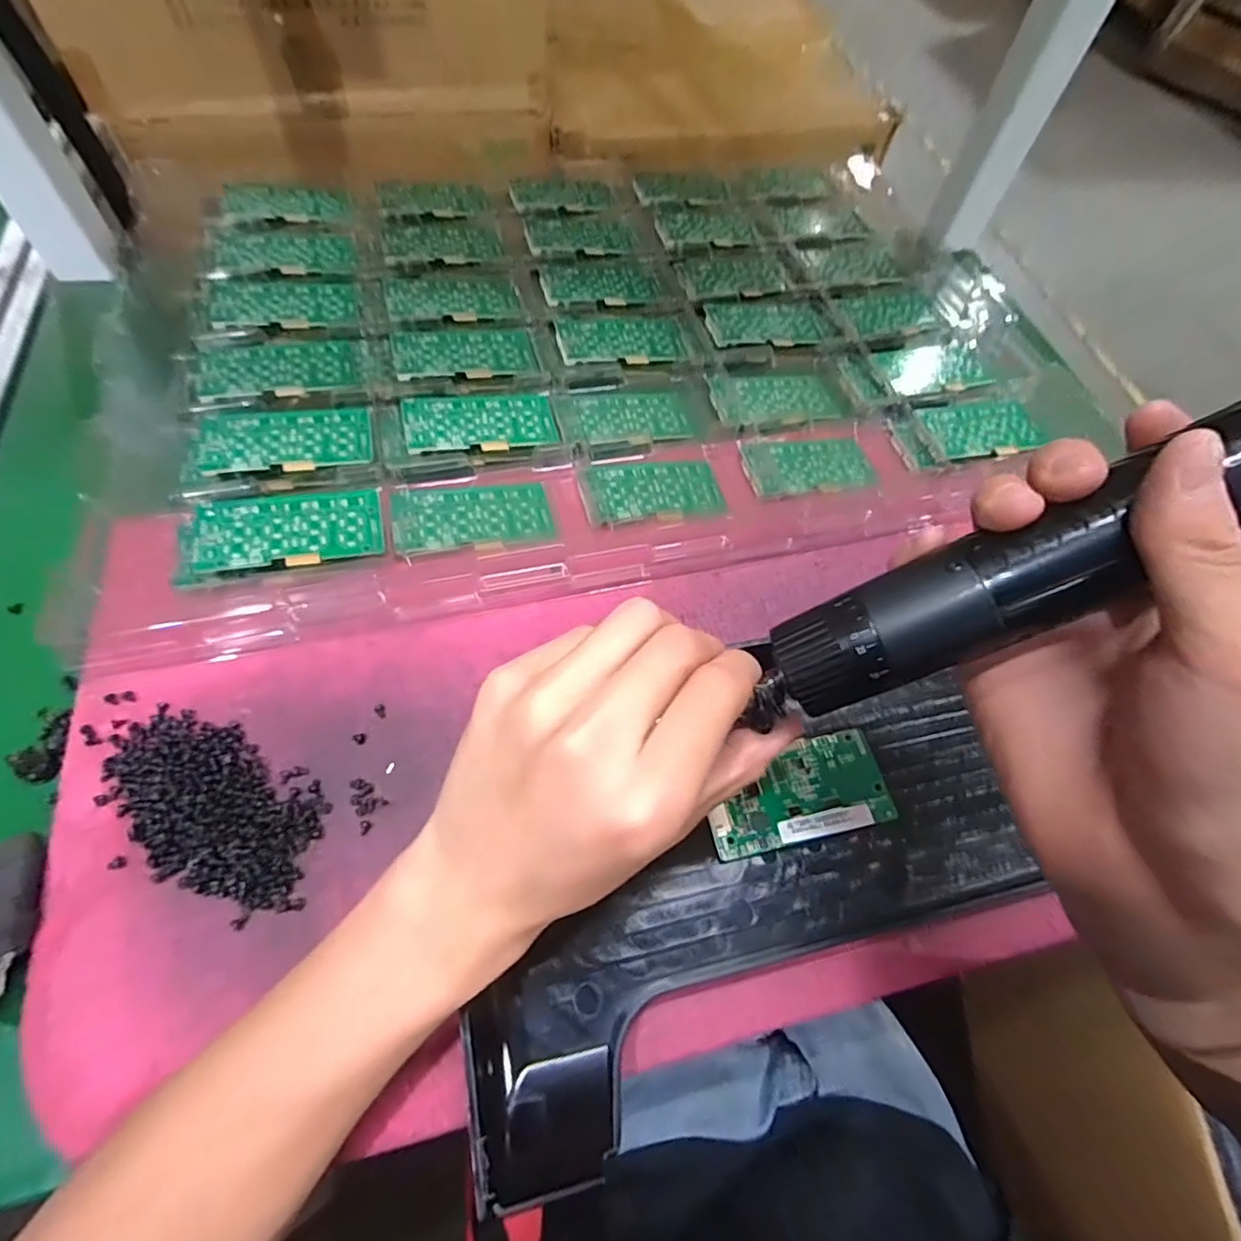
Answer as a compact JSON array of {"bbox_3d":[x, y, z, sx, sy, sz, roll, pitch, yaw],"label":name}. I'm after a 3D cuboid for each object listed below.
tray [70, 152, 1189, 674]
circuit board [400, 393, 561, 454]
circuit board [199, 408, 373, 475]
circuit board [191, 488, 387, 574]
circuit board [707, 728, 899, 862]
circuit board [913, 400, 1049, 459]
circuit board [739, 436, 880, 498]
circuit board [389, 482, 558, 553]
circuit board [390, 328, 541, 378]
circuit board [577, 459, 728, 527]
[{"bbox_3d":[0.010,-0.235,0.472,0.690,0.026,0.451,-11,63,-10],"label":"tray"},{"bbox_3d":[-0.092,-0.133,0.409,0.098,0.004,0.050,-6,60,-15],"label":"circuit board"},{"bbox_3d":[-0.206,-0.114,0.381,0.095,0.007,0.049,-10,63,-9],"label":"circuit board"},{"bbox_3d":[-0.184,-0.052,0.345,0.095,0.012,0.048,-12,63,-10],"label":"circuit board"},{"bbox_3d":[0.089,0.086,0.311,0.094,0.009,0.047,-10,63,-9],"label":"circuit board"},{"bbox_3d":[0.265,-0.142,0.451,0.094,0.011,0.055,-17,64,-13],"label":"circuit board"},{"bbox_3d":[0.134,-0.111,0.425,0.095,0.007,0.055,-6,62,-7],"label":"circuit board"},{"bbox_3d":[-0.089,-0.064,0.377,0.093,0.004,0.050,-7,59,-17],"label":"circuit board"},{"bbox_3d":[-0.111,-0.193,0.441,0.097,0.004,0.049,-8,61,-15],"label":"circuit board"},{"bbox_3d":[0.022,-0.087,0.402,0.093,0.010,0.048,-13,63,-11],"label":"circuit board"}]

